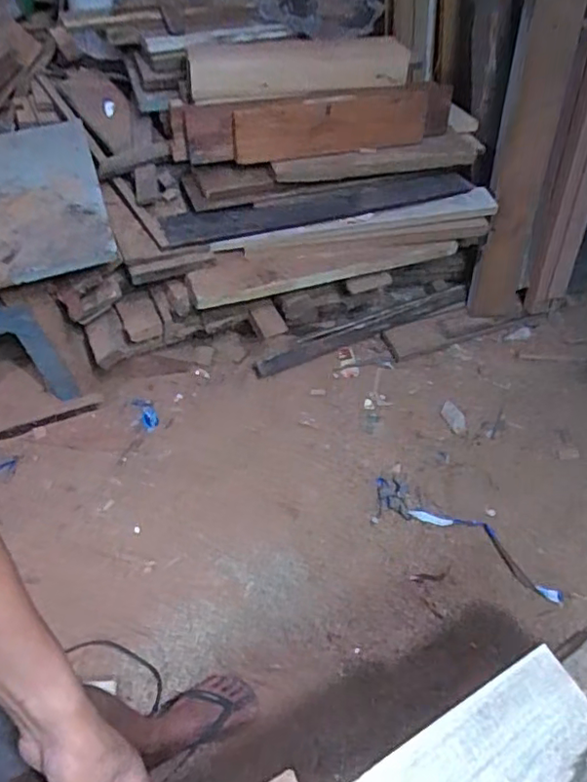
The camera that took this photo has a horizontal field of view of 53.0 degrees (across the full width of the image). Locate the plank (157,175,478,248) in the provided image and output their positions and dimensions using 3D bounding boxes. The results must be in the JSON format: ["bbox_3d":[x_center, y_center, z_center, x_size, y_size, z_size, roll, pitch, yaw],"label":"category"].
[{"bbox_3d":[0.079,-0.419,1.342,0.737,0.029,0.083,-13,78,-17],"label":"plank"}]

